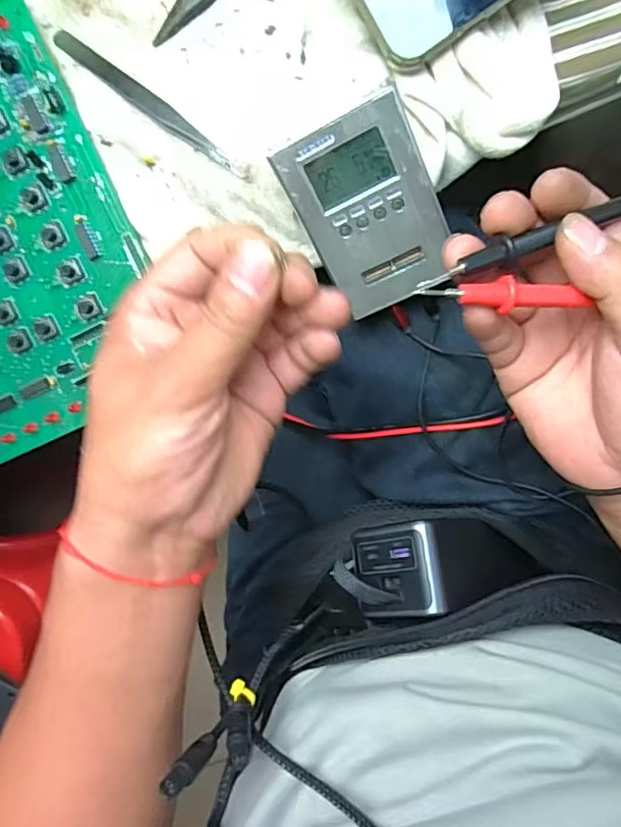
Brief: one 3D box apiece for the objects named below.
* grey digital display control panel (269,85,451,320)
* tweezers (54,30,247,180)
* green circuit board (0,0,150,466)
[{"bbox_3d":[0.032,-0.103,0.294,0.066,0.004,0.099,-22,125,17],"label":"grey digital display control panel"},{"bbox_3d":[-0.087,-0.167,0.305,0.127,0.009,0.010,38,99,-1],"label":"tweezers"},{"bbox_3d":[-0.177,-0.092,0.317,0.153,0.013,0.210,-24,94,6],"label":"green circuit board"}]

